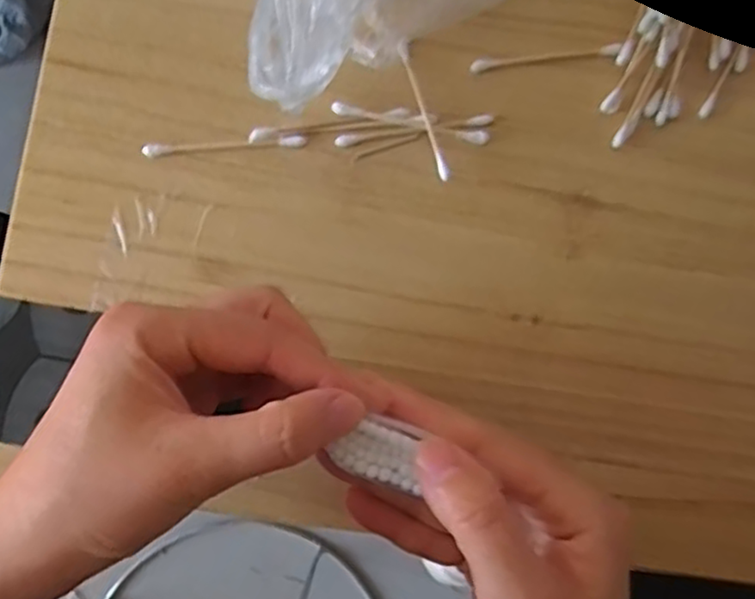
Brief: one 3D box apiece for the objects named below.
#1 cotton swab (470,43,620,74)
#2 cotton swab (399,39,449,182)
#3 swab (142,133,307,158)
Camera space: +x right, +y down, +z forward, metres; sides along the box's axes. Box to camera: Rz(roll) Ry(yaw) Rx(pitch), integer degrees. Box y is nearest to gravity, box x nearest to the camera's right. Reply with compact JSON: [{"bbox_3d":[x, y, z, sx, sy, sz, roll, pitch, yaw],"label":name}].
[{"bbox_3d":[0.078,-0.112,0.317,0.069,0.004,0.006,-6,83,-3],"label":"cotton swab"},{"bbox_3d":[0.021,-0.086,0.312,0.005,0.006,0.068,-16,83,-4],"label":"cotton swab"},{"bbox_3d":[-0.069,-0.069,0.310,0.072,0.005,0.006,-4,82,-2],"label":"swab"}]

